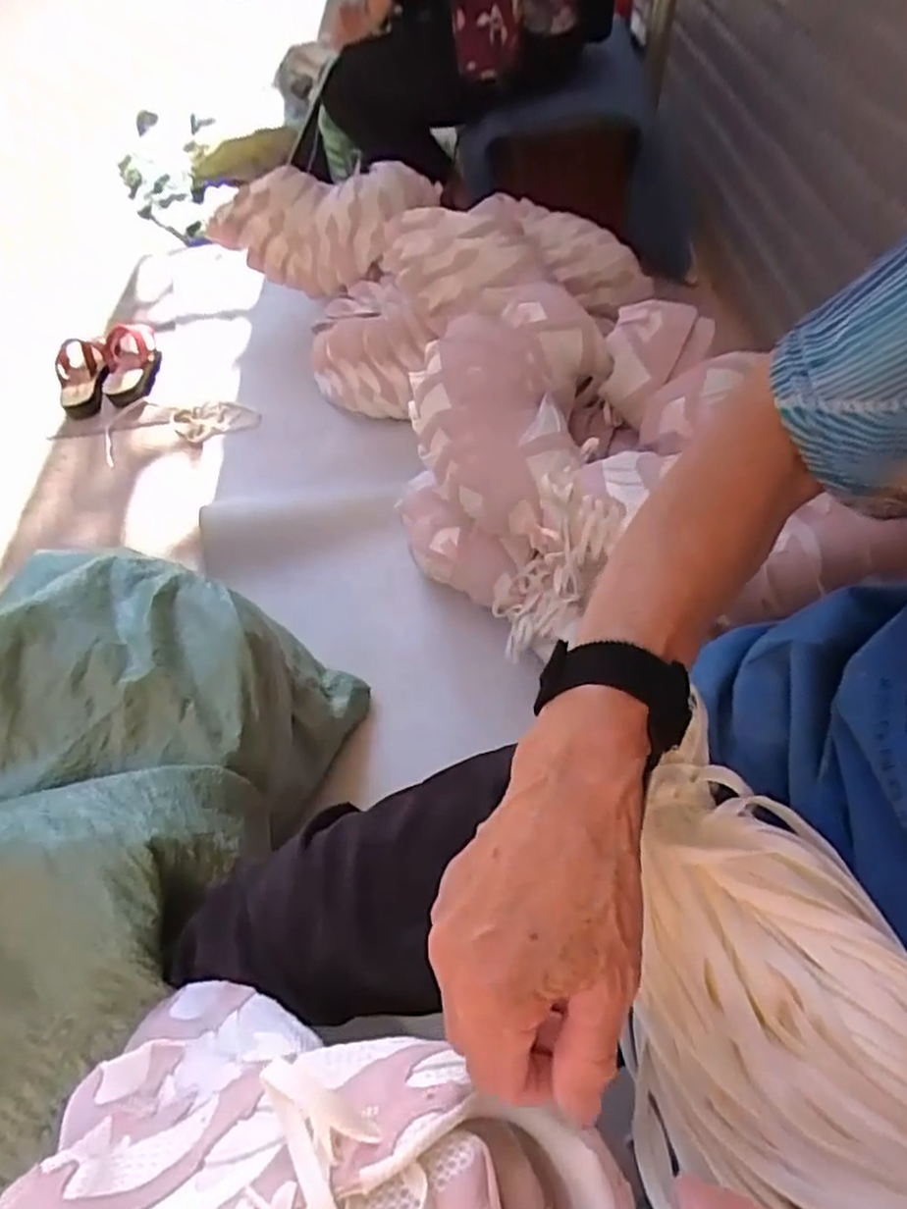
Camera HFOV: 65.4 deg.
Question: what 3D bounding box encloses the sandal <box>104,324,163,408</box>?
[{"bbox_3d":[-0.625,-0.463,1.363,0.099,0.066,0.220,-17,54,-10],"label":"sandal"}]

